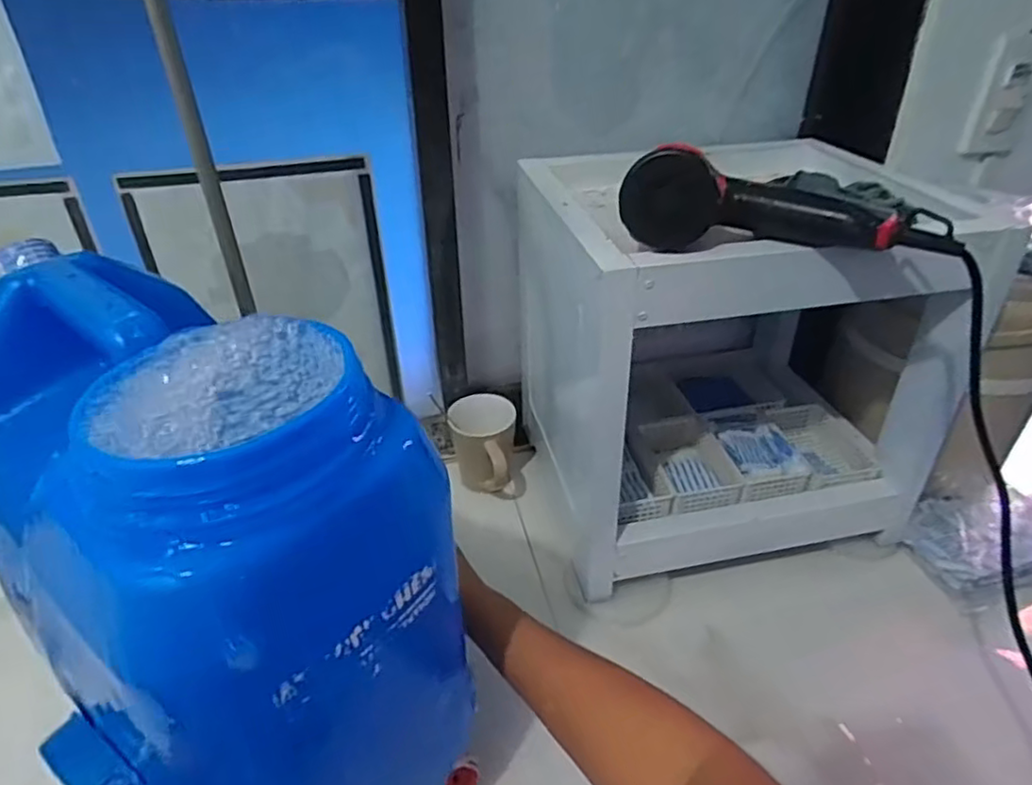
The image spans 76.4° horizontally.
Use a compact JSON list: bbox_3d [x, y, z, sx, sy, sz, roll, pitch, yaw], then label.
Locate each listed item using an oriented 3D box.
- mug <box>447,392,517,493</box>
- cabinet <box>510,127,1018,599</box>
[{"bbox_3d":[-0.037,0.074,0.769,0.079,0.107,0.100,-2,36,-1],"label":"mug"},{"bbox_3d":[0.220,-0.041,0.674,0.372,0.323,0.297,-9,36,-10],"label":"cabinet"}]

